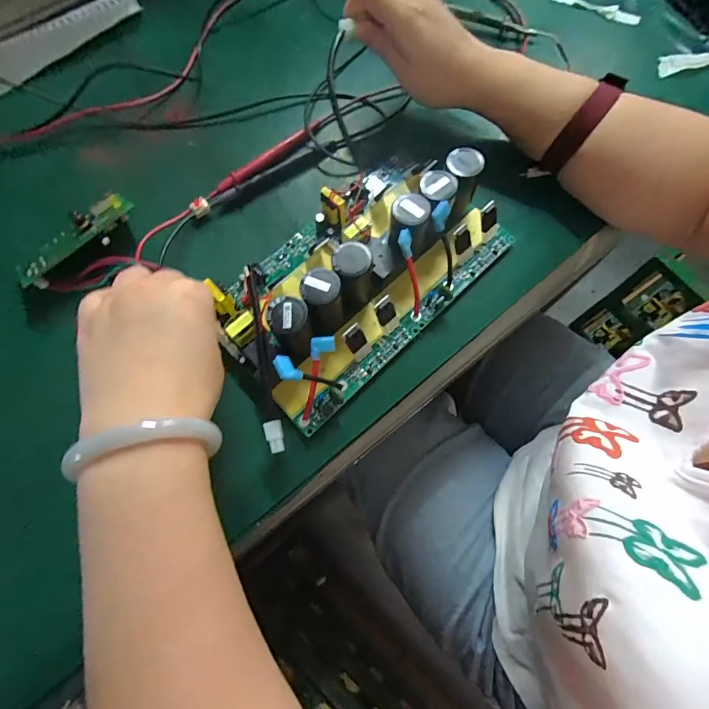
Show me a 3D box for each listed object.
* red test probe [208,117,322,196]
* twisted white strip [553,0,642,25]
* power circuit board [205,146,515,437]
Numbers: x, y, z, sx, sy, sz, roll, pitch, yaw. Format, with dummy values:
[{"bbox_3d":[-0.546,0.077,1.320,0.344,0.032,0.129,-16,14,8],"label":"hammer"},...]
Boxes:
[{"bbox_3d":[-0.079,-0.185,0.360,0.128,0.014,0.017,-40,75,-11],"label":"red test probe"},{"bbox_3d":[0.265,-0.381,0.424,0.096,0.006,0.016,18,73,7],"label":"twisted white strip"},{"bbox_3d":[0.006,-0.071,0.303,0.235,0.057,0.136,-43,80,-11],"label":"power circuit board"}]

